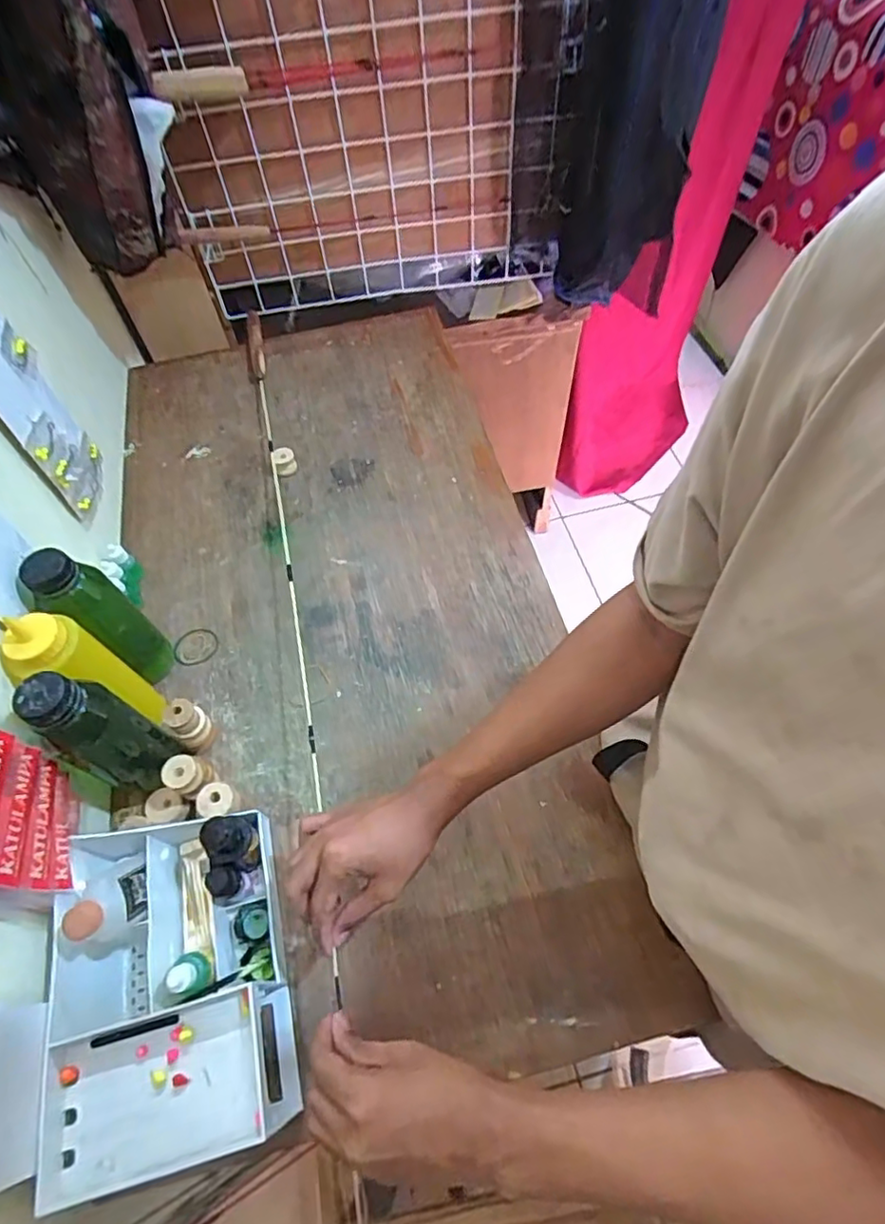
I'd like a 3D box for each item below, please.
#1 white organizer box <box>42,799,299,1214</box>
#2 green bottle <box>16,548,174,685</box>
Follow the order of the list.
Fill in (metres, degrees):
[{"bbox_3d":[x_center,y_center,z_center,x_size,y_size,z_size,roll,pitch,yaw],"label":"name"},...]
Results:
[{"bbox_3d":[-0.210,0.283,0.476,0.150,0.110,0.233,-15,59,-6],"label":"white organizer box"},{"bbox_3d":[-0.326,0.012,0.590,0.059,0.191,0.059,-1,58,2],"label":"green bottle"}]

